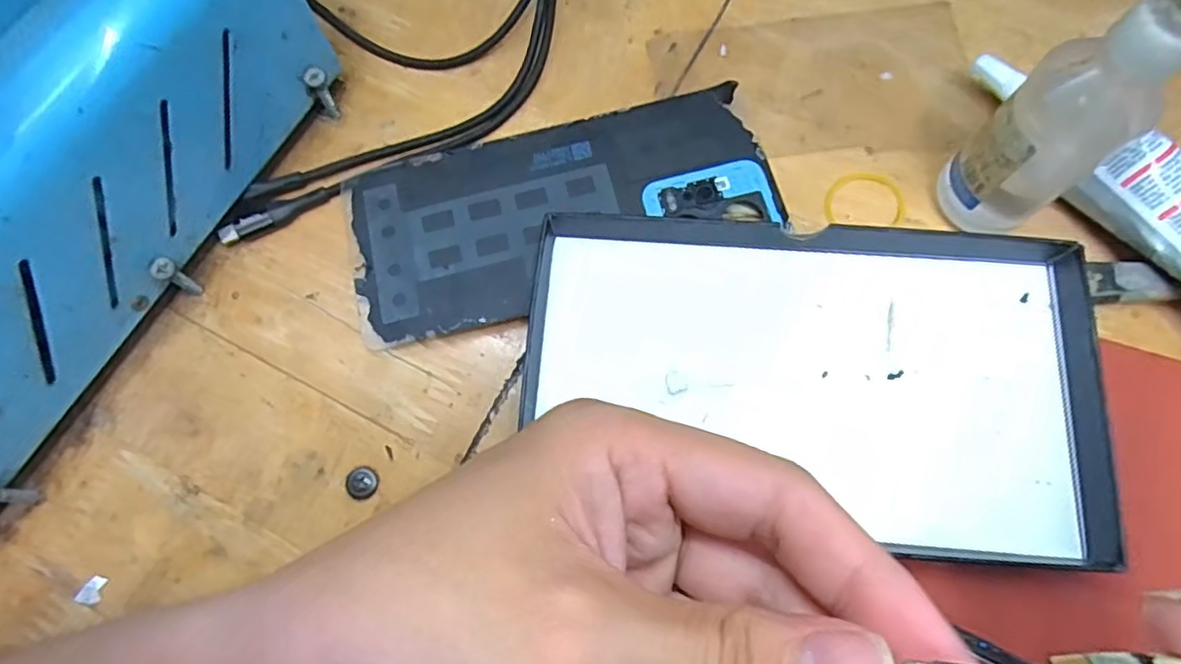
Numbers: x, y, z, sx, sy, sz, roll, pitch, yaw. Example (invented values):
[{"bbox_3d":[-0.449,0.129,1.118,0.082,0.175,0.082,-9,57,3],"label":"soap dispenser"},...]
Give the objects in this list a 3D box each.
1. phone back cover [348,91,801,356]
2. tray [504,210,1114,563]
[{"bbox_3d":[-0.012,-0.046,0.237,0.153,0.004,0.070,-16,72,-2],"label":"phone back cover"},{"bbox_3d":[0.068,0.014,0.207,0.176,0.017,0.102,3,73,3],"label":"tray"}]

